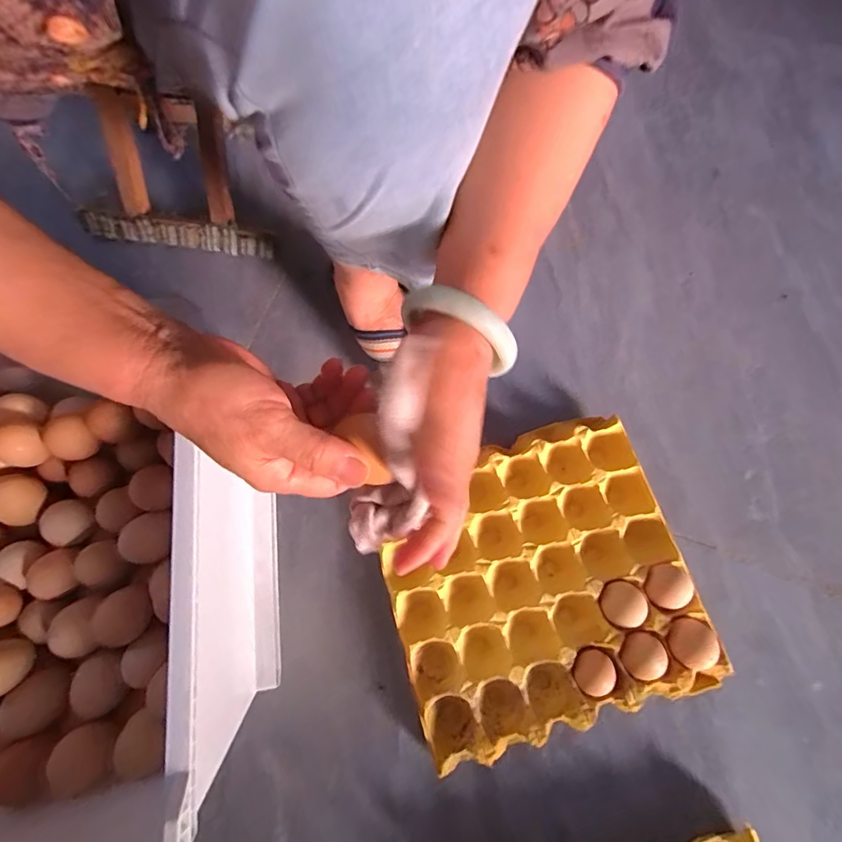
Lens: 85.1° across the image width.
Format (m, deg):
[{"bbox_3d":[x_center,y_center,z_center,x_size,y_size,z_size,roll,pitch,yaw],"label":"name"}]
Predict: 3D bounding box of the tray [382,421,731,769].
[{"bbox_3d":[0.113,0.158,0.468,0.284,0.048,0.269,-17,73,-3],"label":"tray"}]

